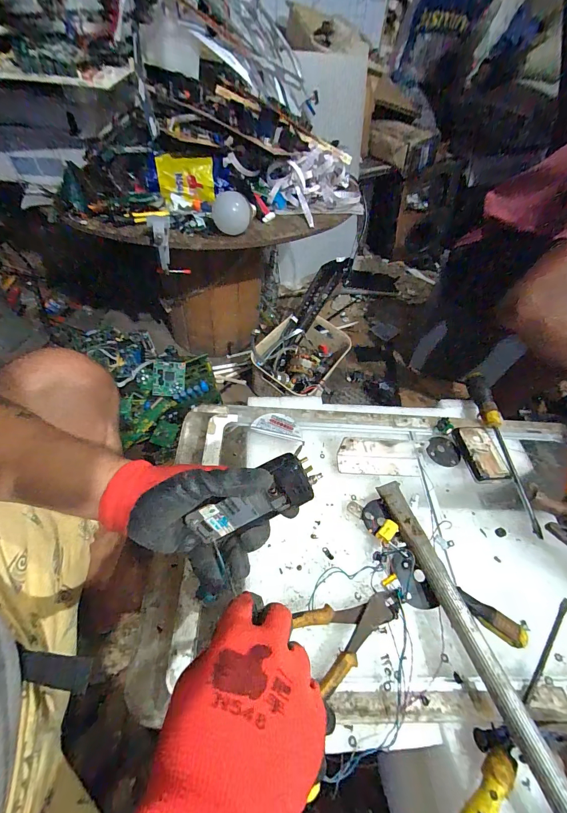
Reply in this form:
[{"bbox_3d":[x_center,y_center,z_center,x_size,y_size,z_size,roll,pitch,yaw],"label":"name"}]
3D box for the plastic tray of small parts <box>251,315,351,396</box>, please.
[{"bbox_3d":[0.051,-0.154,0.960,0.210,0.123,0.293,33,60,2],"label":"plastic tray of small parts"}]

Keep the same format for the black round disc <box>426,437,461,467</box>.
[{"bbox_3d":[0.270,0.076,0.549,0.053,0.009,0.050,3,50,-3],"label":"black round disc"}]

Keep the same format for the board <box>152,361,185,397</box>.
[{"bbox_3d":[-0.314,-0.077,0.893,0.085,0.017,0.097,0,85,-7],"label":"board"}]

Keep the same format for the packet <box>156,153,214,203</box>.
[{"bbox_3d":[-0.179,-0.417,0.598,0.098,0.064,0.013,-2,31,-10],"label":"packet"}]

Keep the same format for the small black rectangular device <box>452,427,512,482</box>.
[{"bbox_3d":[0.323,0.076,0.531,0.058,0.018,0.093,-3,51,-8],"label":"small black rectangular device"}]

